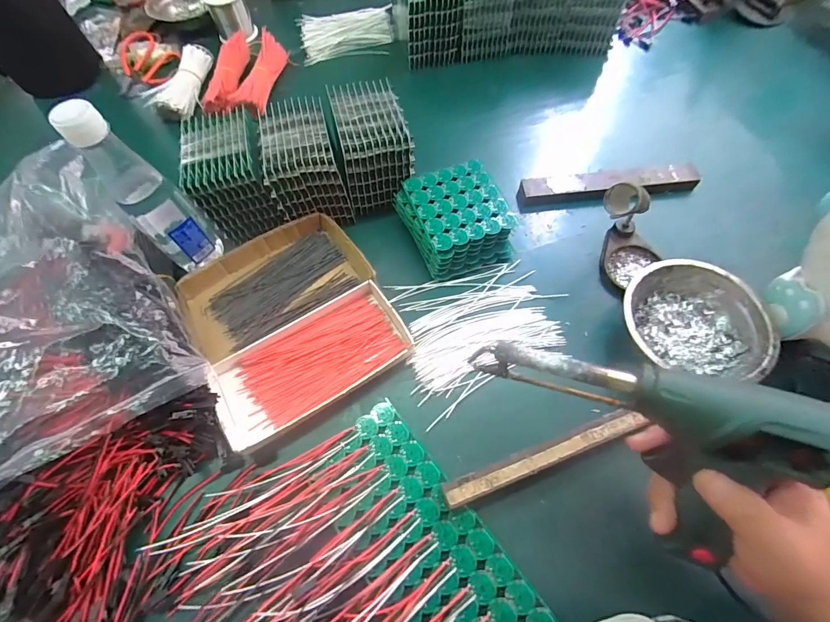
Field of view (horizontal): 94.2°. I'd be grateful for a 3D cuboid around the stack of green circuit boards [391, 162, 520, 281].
[{"bbox_3d":[0.043,-0.101,0.438,0.104,0.056,0.116,-18,63,-13],"label":"stack of green circuit boards"}]

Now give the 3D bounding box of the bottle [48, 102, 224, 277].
[{"bbox_3d":[-0.253,-0.112,0.372,0.055,0.175,0.058,39,66,17],"label":"bottle"}]

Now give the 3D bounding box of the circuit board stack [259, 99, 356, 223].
[{"bbox_3d":[-0.126,-0.166,0.440,0.080,0.095,0.093,-14,63,-11],"label":"circuit board stack"}]

